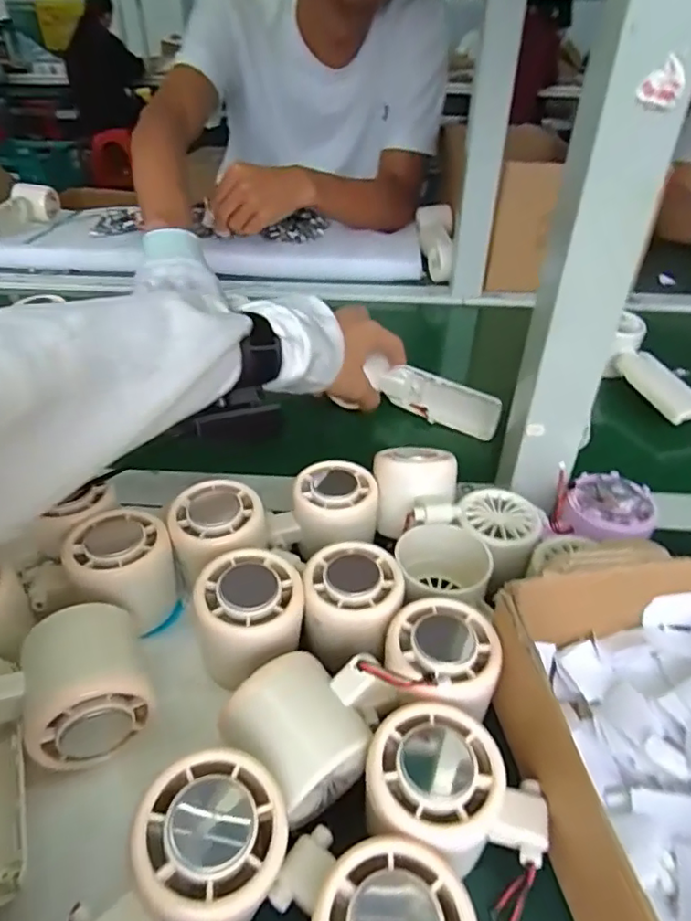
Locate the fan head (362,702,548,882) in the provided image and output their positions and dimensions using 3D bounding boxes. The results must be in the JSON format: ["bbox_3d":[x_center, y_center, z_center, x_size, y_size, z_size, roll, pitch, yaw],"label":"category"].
[{"bbox_3d":[0.046,0.145,0.248,0.078,0.049,0.055,7,38,8],"label":"fan head"}]

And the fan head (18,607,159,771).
[{"bbox_3d":[-0.123,0.105,0.273,0.056,0.047,0.057,-14,39,-18],"label":"fan head"}]

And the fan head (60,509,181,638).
[{"bbox_3d":[-0.128,0.065,0.331,0.057,0.054,0.056,-18,41,-23],"label":"fan head"}]

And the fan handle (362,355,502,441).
[{"bbox_3d":[0.081,-0.058,0.531,0.124,0.047,0.018,24,43,20],"label":"fan handle"}]

